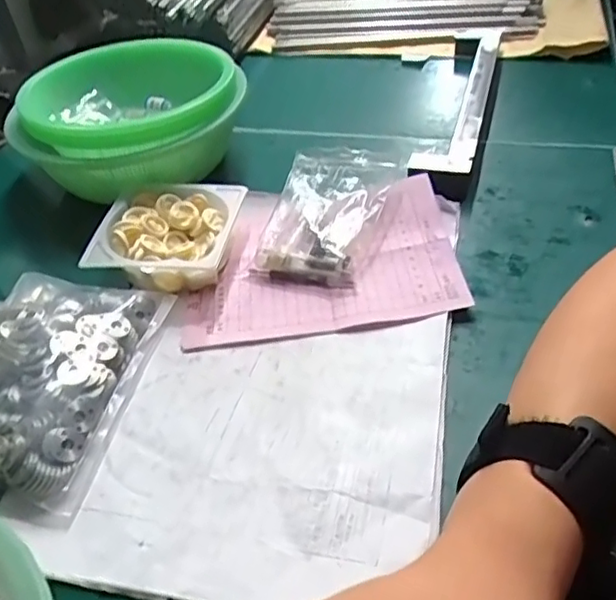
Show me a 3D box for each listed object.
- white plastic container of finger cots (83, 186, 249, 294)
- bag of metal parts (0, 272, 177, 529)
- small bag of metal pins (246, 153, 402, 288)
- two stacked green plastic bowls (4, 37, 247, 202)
[{"bbox_3d":[-0.093,-0.042,0.424,0.089,0.031,0.086,4,44,12],"label":"white plastic container of finger cots"},{"bbox_3d":[-0.153,0.044,0.354,0.103,0.024,0.151,3,44,11],"label":"bag of metal parts"},{"bbox_3d":[0.010,-0.060,0.428,0.076,0.018,0.108,11,56,18],"label":"small bag of metal pins"},{"bbox_3d":[-0.134,-0.140,0.485,0.157,0.065,0.131,6,44,13],"label":"two stacked green plastic bowls"}]

